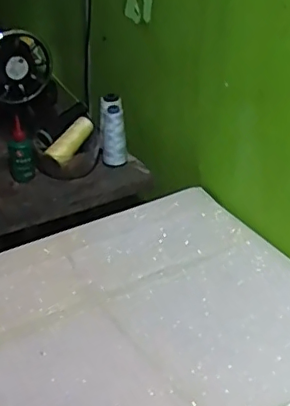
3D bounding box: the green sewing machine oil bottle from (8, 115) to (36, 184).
[{"bbox_3d":[-0.226,-0.099,1.032,0.040,0.129,0.042,-11,34,-13],"label":"green sewing machine oil bottle"}]

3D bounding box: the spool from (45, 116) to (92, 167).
[{"bbox_3d":[-0.133,-0.115,1.056,0.034,0.034,0.105,24,65,34],"label":"spool"}]

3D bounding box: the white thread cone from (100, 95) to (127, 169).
[{"bbox_3d":[-0.060,-0.135,1.085,0.046,0.137,0.047,-3,12,-1],"label":"white thread cone"}]

